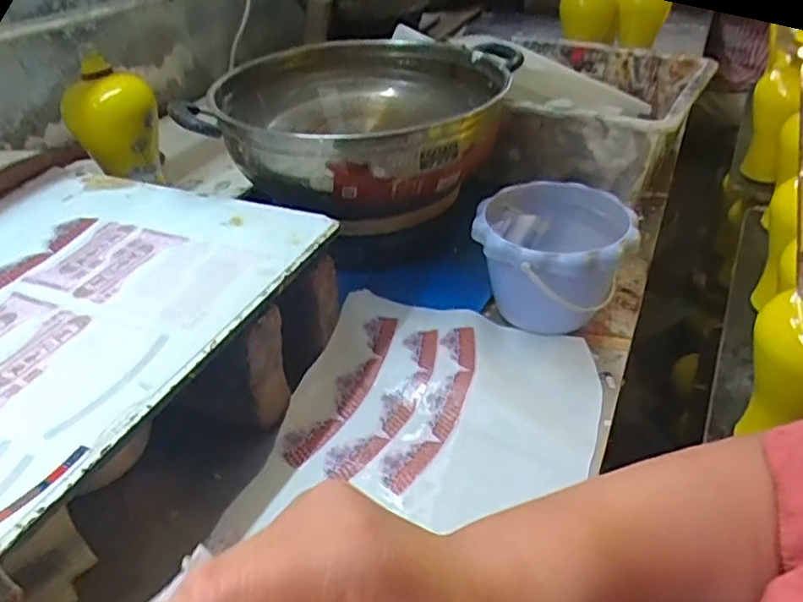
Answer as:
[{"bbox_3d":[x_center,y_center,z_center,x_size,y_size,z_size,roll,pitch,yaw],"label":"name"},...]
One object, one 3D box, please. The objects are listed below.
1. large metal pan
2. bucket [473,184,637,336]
[{"bbox_3d":[-0.064,-0.241,0.846,0.389,0.131,0.438,4,37,9],"label":"large metal pan"},{"bbox_3d":[0.162,-0.041,0.710,0.163,0.120,0.169,1,37,0],"label":"bucket"}]

